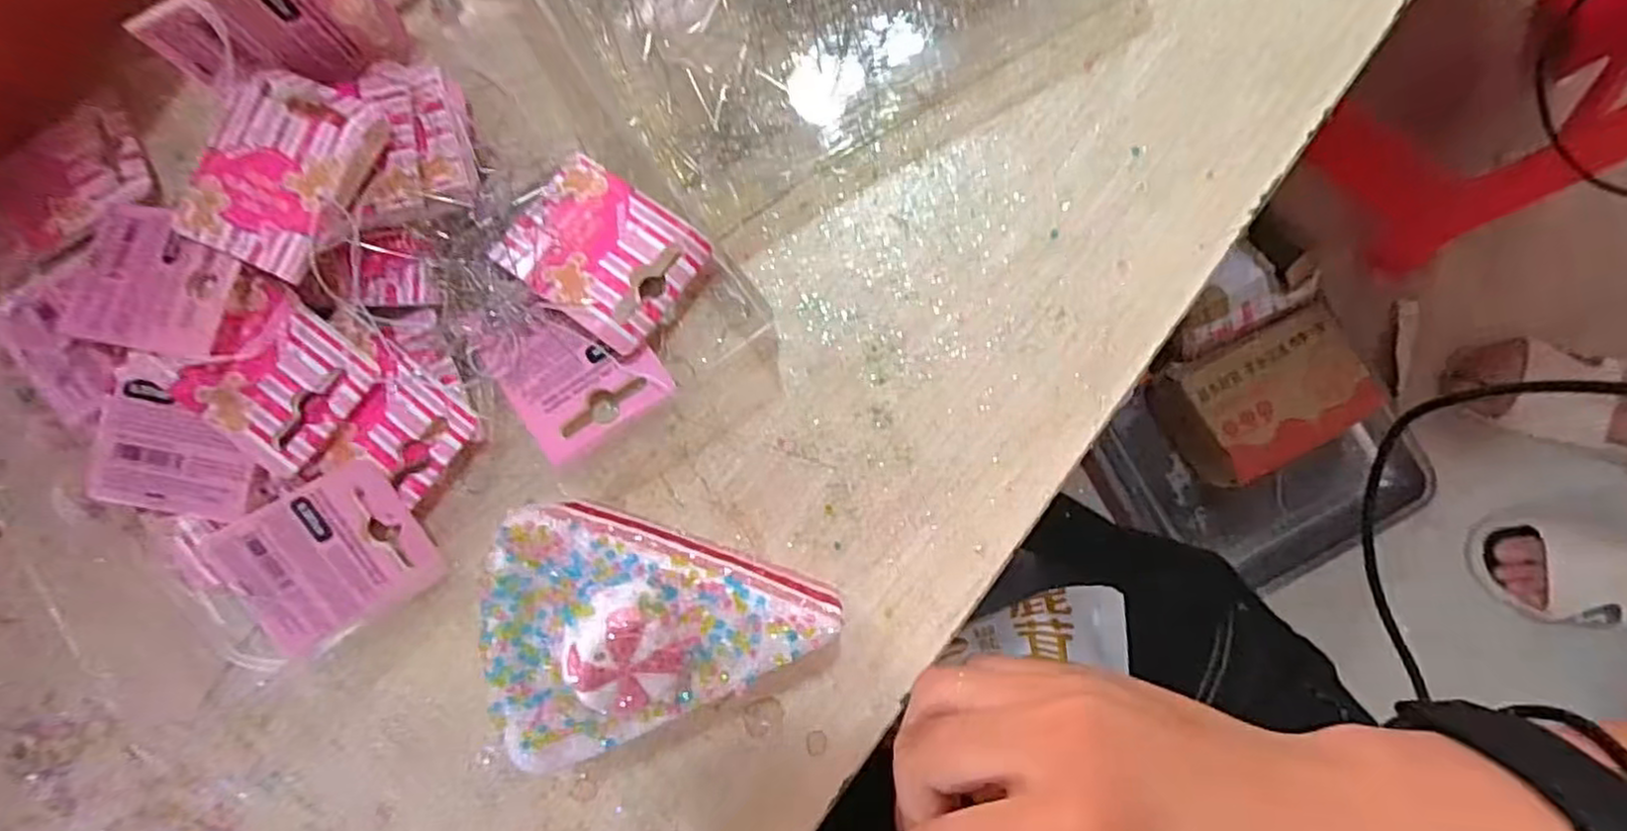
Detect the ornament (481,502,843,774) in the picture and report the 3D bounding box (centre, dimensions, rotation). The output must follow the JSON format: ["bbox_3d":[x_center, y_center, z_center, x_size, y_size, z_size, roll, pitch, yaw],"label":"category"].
[{"bbox_3d":[-0.039,0.060,0.190,0.082,0.066,0.057,13,87,3],"label":"ornament"}]

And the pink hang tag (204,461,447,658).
[{"bbox_3d":[-0.151,0.045,0.219,0.058,0.007,0.044,-30,104,-1],"label":"pink hang tag"}]

